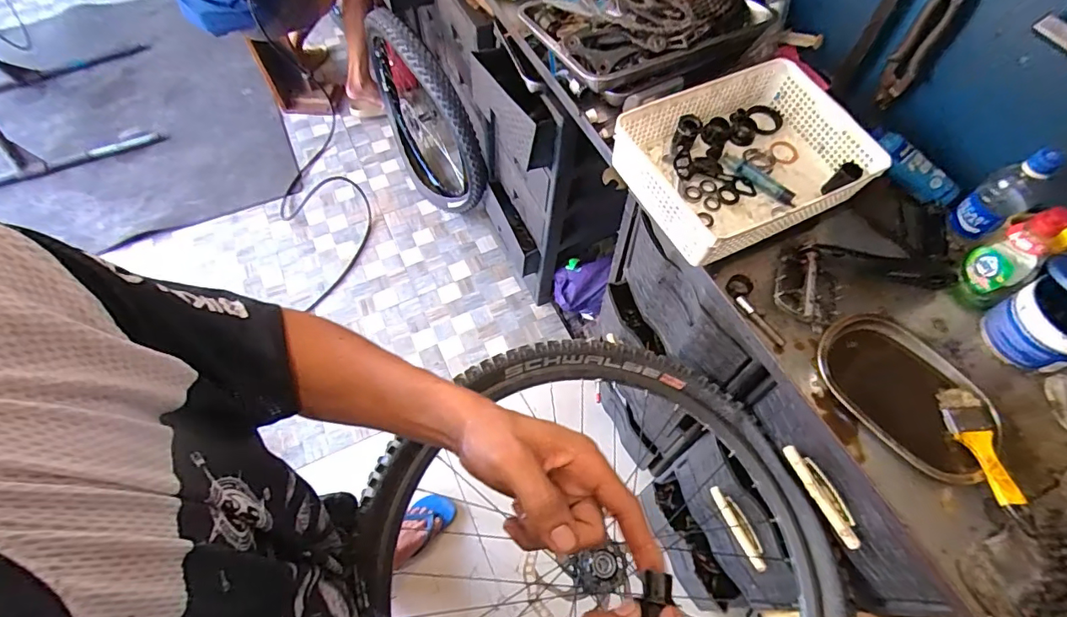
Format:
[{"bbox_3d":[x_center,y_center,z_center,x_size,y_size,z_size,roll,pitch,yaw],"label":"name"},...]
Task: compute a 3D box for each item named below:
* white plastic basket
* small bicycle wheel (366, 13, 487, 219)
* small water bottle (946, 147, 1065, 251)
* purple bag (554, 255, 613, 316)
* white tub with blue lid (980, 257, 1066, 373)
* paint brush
[{"bbox_3d":[0.314,-0.219,0.744,0.324,0.093,0.240,-25,63,-13],"label":"white plastic basket"},{"bbox_3d":[-0.391,-0.643,1.639,0.109,0.617,0.681,-37,59,-22],"label":"small bicycle wheel"},{"bbox_3d":[0.632,-0.149,0.675,0.053,0.154,0.059,-35,66,-18],"label":"small water bottle"},{"bbox_3d":[0.138,-0.065,1.437,0.151,0.113,0.133,4,61,3],"label":"purple bag"},{"bbox_3d":[0.665,0.011,0.631,0.131,0.096,0.107,-30,65,-16],"label":"white tub with blue lid"},{"bbox_3d":[0.521,0.157,0.576,0.051,0.021,0.138,4,48,2],"label":"paint brush"}]

